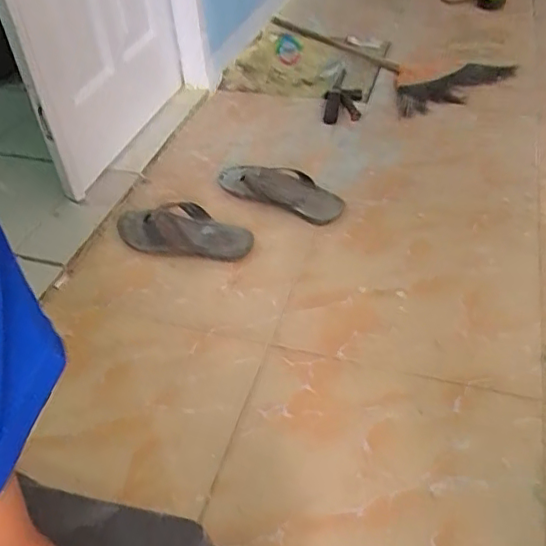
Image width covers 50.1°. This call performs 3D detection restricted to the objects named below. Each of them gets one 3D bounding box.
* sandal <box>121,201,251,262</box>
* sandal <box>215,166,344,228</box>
[{"bbox_3d":[-0.166,-0.073,1.094,0.258,0.039,0.128,14,46,19],"label":"sandal"},{"bbox_3d":[0.009,-0.161,1.167,0.275,0.043,0.090,21,49,25],"label":"sandal"}]

